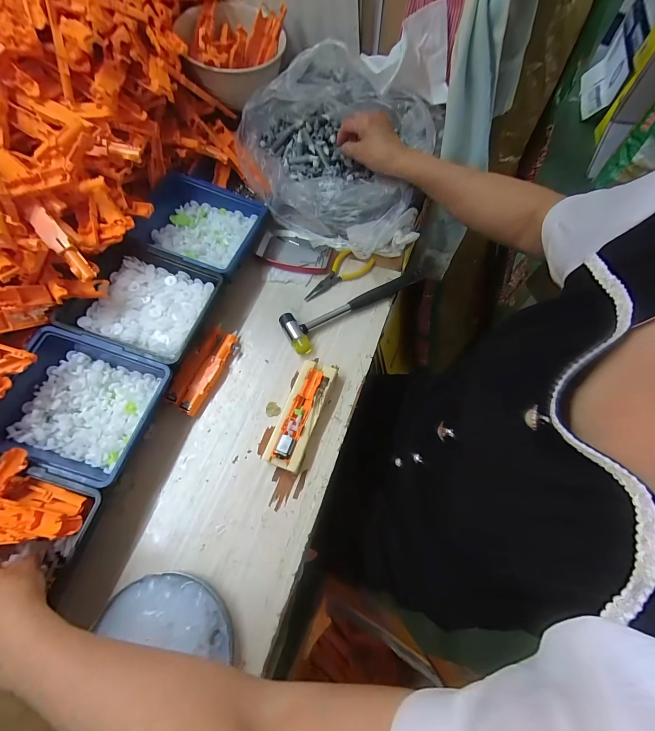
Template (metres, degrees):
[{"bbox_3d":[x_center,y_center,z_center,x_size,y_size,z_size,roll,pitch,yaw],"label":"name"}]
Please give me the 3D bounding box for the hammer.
[{"bbox_3d":[0.043,-0.093,0.467,0.228,0.023,0.060,-29,68,-11],"label":"hammer"}]

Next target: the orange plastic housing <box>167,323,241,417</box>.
[{"bbox_3d":[-0.167,0.004,0.430,0.050,0.021,0.125,23,68,11],"label":"orange plastic housing"}]

